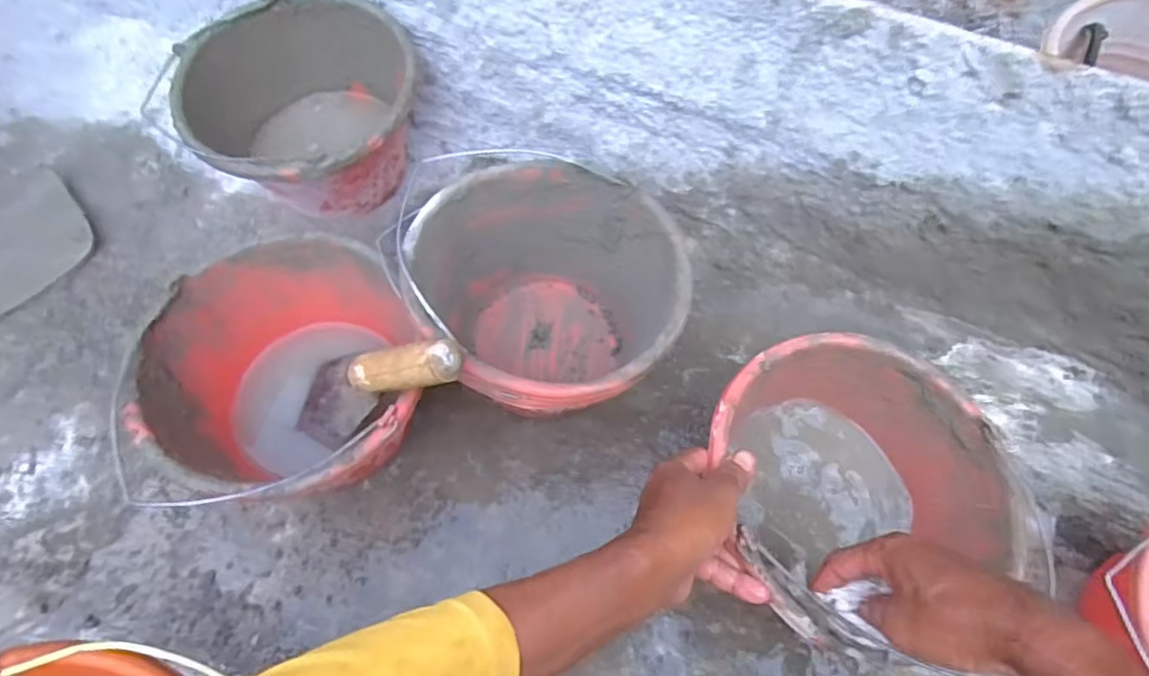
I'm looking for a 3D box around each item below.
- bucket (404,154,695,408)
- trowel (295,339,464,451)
[{"bbox_3d":[-0.026,-0.015,0.625,0.230,0.194,0.242,1,62,-3],"label":"bucket"},{"bbox_3d":[-0.181,0.041,0.557,0.054,0.275,0.084,33,59,-25],"label":"trowel"}]

